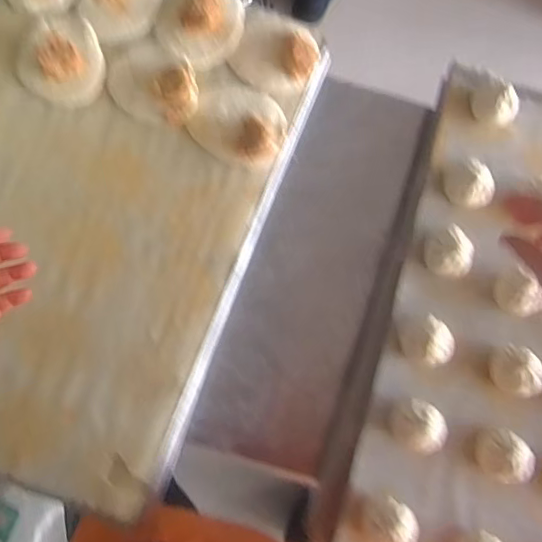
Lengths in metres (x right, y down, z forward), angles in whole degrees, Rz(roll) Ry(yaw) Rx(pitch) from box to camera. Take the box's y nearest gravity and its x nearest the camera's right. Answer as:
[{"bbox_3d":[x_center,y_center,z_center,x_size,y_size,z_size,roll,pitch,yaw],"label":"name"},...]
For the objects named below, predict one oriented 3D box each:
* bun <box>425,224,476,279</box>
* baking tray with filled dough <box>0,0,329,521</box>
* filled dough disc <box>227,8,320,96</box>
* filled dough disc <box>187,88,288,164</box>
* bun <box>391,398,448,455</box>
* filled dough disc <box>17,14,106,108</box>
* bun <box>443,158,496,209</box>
[{"bbox_3d":[0.208,-0.021,0.647,0.050,0.044,0.055,0,84,-3],"label":"bun"},{"bbox_3d":[-0.231,-0.075,0.623,0.426,0.044,0.595,21,83,-1],"label":"baking tray with filled dough"},{"bbox_3d":[0.006,-0.256,0.640,0.094,0.027,0.094,0,84,-3],"label":"filled dough disc"},{"bbox_3d":[-0.035,-0.169,0.627,0.103,0.033,0.085,19,83,-1],"label":"filled dough disc"},{"bbox_3d":[0.166,0.174,0.620,0.051,0.041,0.063,-40,87,-7],"label":"bun"},{"bbox_3d":[-0.240,-0.244,0.627,0.091,0.022,0.107,-7,84,-4],"label":"filled dough disc"},{"bbox_3d":[0.235,-0.104,0.663,0.053,0.039,0.060,-33,86,-6],"label":"bun"}]

